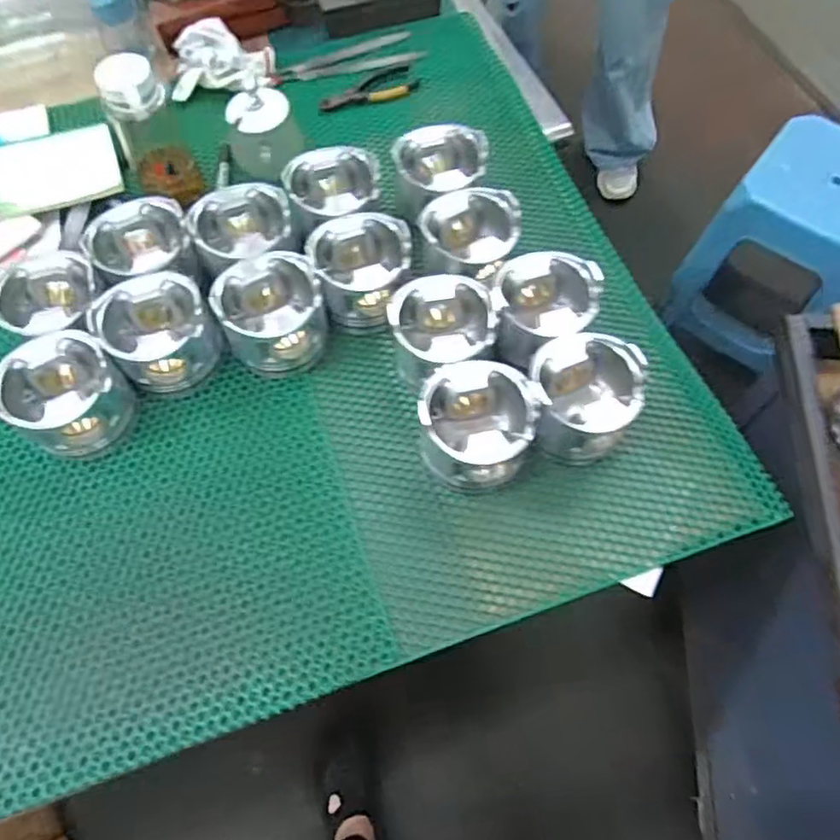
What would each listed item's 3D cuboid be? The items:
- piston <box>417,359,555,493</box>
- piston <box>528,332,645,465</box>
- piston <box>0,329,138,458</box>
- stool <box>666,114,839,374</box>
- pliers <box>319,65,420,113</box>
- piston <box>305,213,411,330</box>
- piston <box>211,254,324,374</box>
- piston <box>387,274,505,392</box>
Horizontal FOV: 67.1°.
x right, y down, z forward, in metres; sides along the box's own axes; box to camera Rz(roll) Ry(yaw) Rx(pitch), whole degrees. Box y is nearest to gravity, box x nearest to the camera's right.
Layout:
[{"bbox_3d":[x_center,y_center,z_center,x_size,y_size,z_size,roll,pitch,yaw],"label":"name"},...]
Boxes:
[{"bbox_3d":[0.060,0.008,0.658,0.110,0.100,0.108,26,67,12],"label":"piston"},{"bbox_3d":[0.169,-0.018,0.670,0.111,0.105,0.102,0,64,0],"label":"piston"},{"bbox_3d":[-0.373,-0.025,0.675,0.115,0.098,0.107,0,64,0],"label":"piston"},{"bbox_3d":[0.755,-0.357,1.328,0.295,0.421,0.290,33,69,15],"label":"stool"},{"bbox_3d":[-0.080,-0.490,0.938,0.154,0.015,0.059,-21,66,-9],"label":"pliers"},{"bbox_3d":[-0.068,-0.173,0.745,0.117,0.097,0.106,-17,65,-7],"label":"piston"},{"bbox_3d":[-0.167,-0.119,0.713,0.116,0.111,0.106,-26,67,-11],"label":"piston"},{"bbox_3d":[0.027,-0.096,0.710,0.120,0.095,0.109,-10,65,-4],"label":"piston"}]

